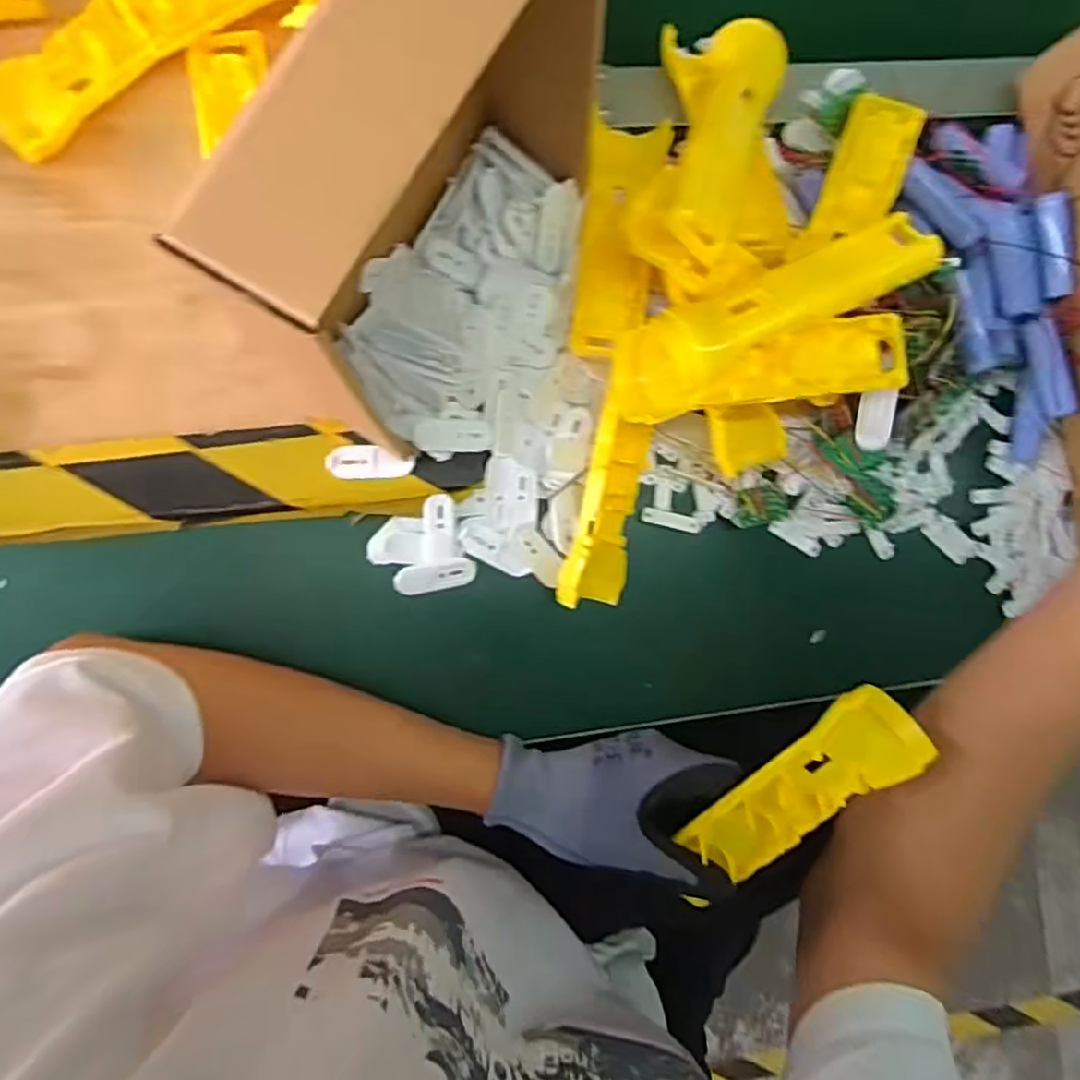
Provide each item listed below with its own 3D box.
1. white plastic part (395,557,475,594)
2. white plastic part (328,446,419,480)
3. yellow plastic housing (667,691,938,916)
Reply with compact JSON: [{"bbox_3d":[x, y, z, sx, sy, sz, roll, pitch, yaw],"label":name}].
[{"bbox_3d":[-0.066,0.023,0.436,0.050,0.004,0.018,-10,89,-7],"label":"white plastic part"},{"bbox_3d":[-0.104,-0.048,0.428,0.052,0.012,0.020,0,88,-7],"label":"white plastic part"},{"bbox_3d":[0.129,0.137,0.370,0.045,0.018,0.151,39,110,-7],"label":"yellow plastic housing"}]

